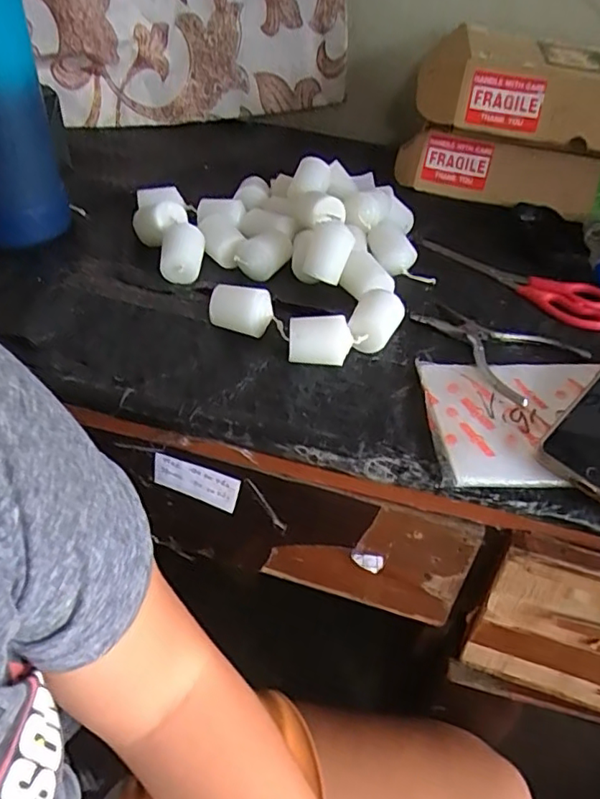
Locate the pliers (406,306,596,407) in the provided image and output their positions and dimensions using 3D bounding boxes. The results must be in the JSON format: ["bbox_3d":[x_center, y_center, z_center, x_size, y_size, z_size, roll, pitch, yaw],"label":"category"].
[{"bbox_3d":[0.161,-0.051,0.479,0.110,0.006,0.126,-27,51,-32],"label":"pliers"}]

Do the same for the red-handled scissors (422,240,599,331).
[{"bbox_3d":[0.217,-0.124,0.568,0.066,0.011,0.192,-31,53,-35],"label":"red-handled scissors"}]

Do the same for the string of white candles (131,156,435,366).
[{"bbox_3d":[0.008,-0.153,0.541,0.253,0.068,0.267,4,41,-3],"label":"string of white candles"}]

